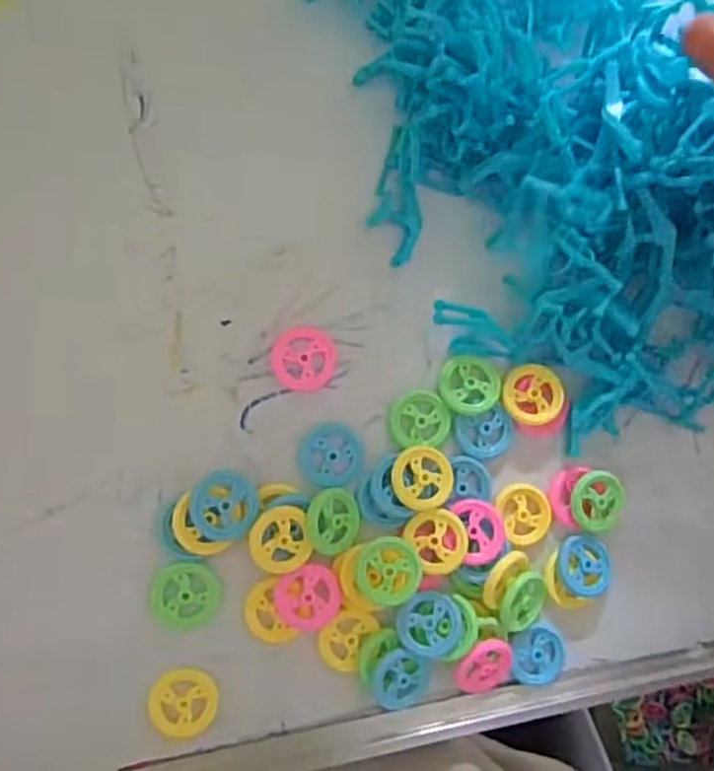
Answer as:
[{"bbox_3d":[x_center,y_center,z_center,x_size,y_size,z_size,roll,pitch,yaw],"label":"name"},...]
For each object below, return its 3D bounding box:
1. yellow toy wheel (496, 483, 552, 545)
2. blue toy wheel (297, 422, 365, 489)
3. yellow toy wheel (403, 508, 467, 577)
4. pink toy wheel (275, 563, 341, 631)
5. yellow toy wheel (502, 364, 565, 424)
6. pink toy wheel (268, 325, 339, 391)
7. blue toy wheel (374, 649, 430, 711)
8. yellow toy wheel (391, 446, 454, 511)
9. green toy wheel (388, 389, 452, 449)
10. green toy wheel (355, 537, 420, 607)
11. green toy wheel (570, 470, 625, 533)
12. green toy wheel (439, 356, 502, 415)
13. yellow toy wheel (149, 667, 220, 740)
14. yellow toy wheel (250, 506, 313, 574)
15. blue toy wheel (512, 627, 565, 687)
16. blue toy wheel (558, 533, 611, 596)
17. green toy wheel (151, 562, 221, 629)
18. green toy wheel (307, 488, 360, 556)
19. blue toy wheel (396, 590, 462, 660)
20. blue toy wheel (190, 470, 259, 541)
[{"bbox_3d":[0.082,0.062,0.344,0.028,0.009,0.029,0,90,-9],"label":"yellow toy wheel"},{"bbox_3d":[-0.012,0.032,0.330,0.031,0.004,0.029,0,90,-9],"label":"blue toy wheel"},{"bbox_3d":[0.038,0.071,0.328,0.026,0.004,0.030,-30,79,-2],"label":"yellow toy wheel"},{"bbox_3d":[-0.022,0.098,0.323,0.029,0.007,0.030,0,90,-9],"label":"pink toy wheel"},{"bbox_3d":[0.086,0.004,0.344,0.029,0.005,0.028,0,90,-9],"label":"yellow toy wheel"},{"bbox_3d":[-0.025,-0.012,0.329,0.030,0.005,0.030,0,90,-9],"label":"pink toy wheel"},{"bbox_3d":[0.020,0.137,0.328,0.026,0.006,0.029,20,87,-9],"label":"blue toy wheel"},{"bbox_3d":[0.031,0.043,0.332,0.030,0.010,0.028,0,90,-9],"label":"yellow toy wheel"},{"bbox_3d":[0.030,0.016,0.337,0.030,0.004,0.027,3,89,-9],"label":"green toy wheel"},{"bbox_3d":[0.014,0.083,0.314,0.029,0.005,0.029,1,79,-5],"label":"green toy wheel"},{"bbox_3d":[0.120,0.057,0.349,0.028,0.005,0.031,-2,90,-9],"label":"green toy wheel"},{"bbox_3d":[0.055,0.000,0.338,0.030,0.008,0.028,0,90,-9],"label":"green toy wheel"},{"bbox_3d":[-0.078,0.143,0.316,0.029,0.004,0.030,0,90,-9],"label":"yellow toy wheel"},{"bbox_3d":[-0.034,0.069,0.317,0.026,0.011,0.029,-11,91,-9],"label":"yellow toy wheel"},{"bbox_3d":[0.089,0.133,0.345,0.028,0.004,0.028,0,90,-9],"label":"blue toy wheel"},{"bbox_3d":[0.111,0.088,0.347,0.027,0.005,0.028,24,86,-8],"label":"blue toy wheel"},{"bbox_3d":[-0.076,0.094,0.317,0.029,0.004,0.029,0,90,-9],"label":"green toy wheel"},{"bbox_3d":[-0.010,0.062,0.324,0.027,0.004,0.029,-15,95,-36],"label":"green toy wheel"},{"bbox_3d":[0.033,0.111,0.328,0.029,0.008,0.028,0,90,-9],"label":"blue toy wheel"},{"bbox_3d":[-0.059,0.054,0.315,0.029,0.007,0.029,0,90,-9],"label":"blue toy wheel"}]

